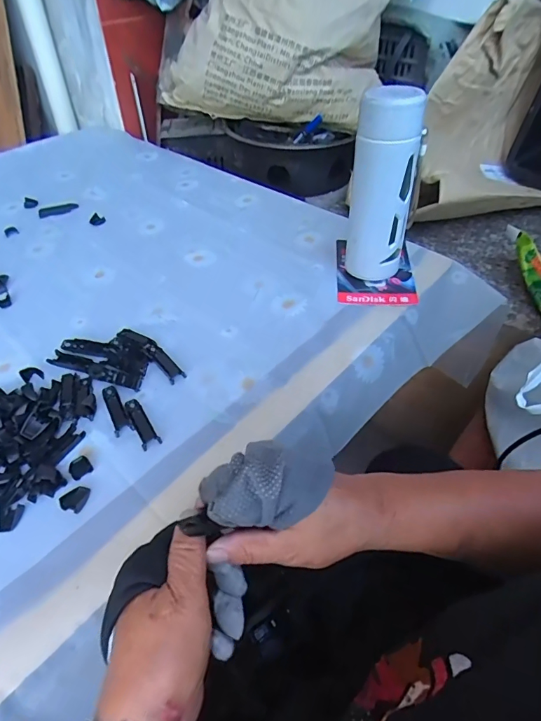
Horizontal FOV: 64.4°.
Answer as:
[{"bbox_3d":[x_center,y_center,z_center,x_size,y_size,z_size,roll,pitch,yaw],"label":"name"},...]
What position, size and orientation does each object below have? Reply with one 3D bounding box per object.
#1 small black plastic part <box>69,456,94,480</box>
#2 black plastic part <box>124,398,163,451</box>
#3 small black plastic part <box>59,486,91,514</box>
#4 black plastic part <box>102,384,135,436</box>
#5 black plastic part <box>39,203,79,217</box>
[{"bbox_3d":[-0.177,0.098,0.397,0.019,0.005,0.023,-37,56,-27],"label":"small black plastic part"},{"bbox_3d":[-0.129,0.060,0.429,0.018,0.004,0.067,-24,51,-18],"label":"black plastic part"},{"bbox_3d":[-0.170,0.120,0.375,0.020,0.007,0.023,11,49,13],"label":"small black plastic part"},{"bbox_3d":[-0.159,0.048,0.440,0.017,0.005,0.067,-24,51,-18],"label":"black plastic part"},{"bbox_3d":[-0.363,-0.259,0.736,0.063,0.004,0.028,-15,49,-10],"label":"black plastic part"}]

